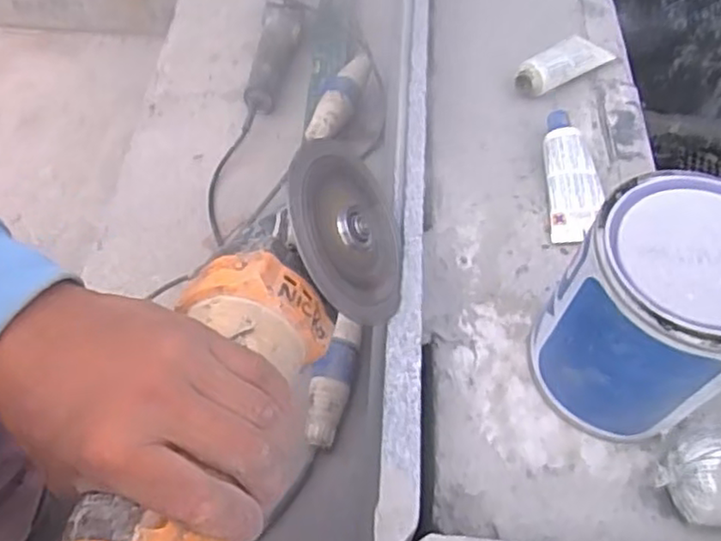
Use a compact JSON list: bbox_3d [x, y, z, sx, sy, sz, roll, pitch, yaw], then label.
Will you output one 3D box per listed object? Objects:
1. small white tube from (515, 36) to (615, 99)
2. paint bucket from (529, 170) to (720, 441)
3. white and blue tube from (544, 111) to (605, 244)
[{"bbox_3d":[0.171,-0.174,0.564,0.097,0.024,0.035,-37,65,-24],"label":"small white tube"},{"bbox_3d":[0.157,0.026,0.363,0.092,0.125,0.093,1,56,-2],"label":"paint bucket"},{"bbox_3d":[0.152,-0.070,0.490,0.034,0.020,0.109,3,56,0],"label":"white and blue tube"}]

